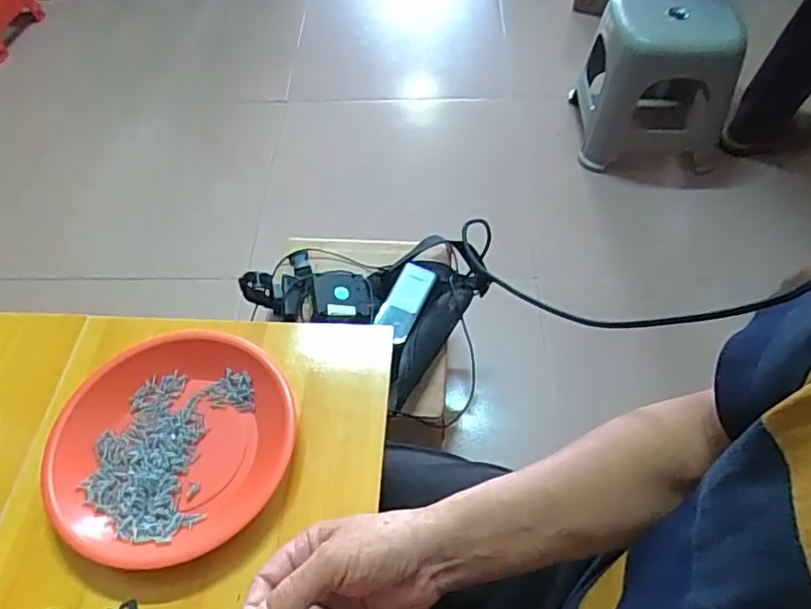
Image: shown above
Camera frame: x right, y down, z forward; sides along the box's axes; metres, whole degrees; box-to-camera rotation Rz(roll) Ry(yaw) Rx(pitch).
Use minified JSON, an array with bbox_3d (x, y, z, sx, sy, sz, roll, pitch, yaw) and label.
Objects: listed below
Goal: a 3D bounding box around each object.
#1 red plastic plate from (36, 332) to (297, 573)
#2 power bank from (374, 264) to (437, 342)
[{"bbox_3d":[-0.189,0.110,0.492,0.176,0.034,0.193,-1,54,1],"label":"red plastic plate"},{"bbox_3d":[0.000,-0.008,0.872,0.055,0.017,0.140,16,56,13],"label":"power bank"}]

